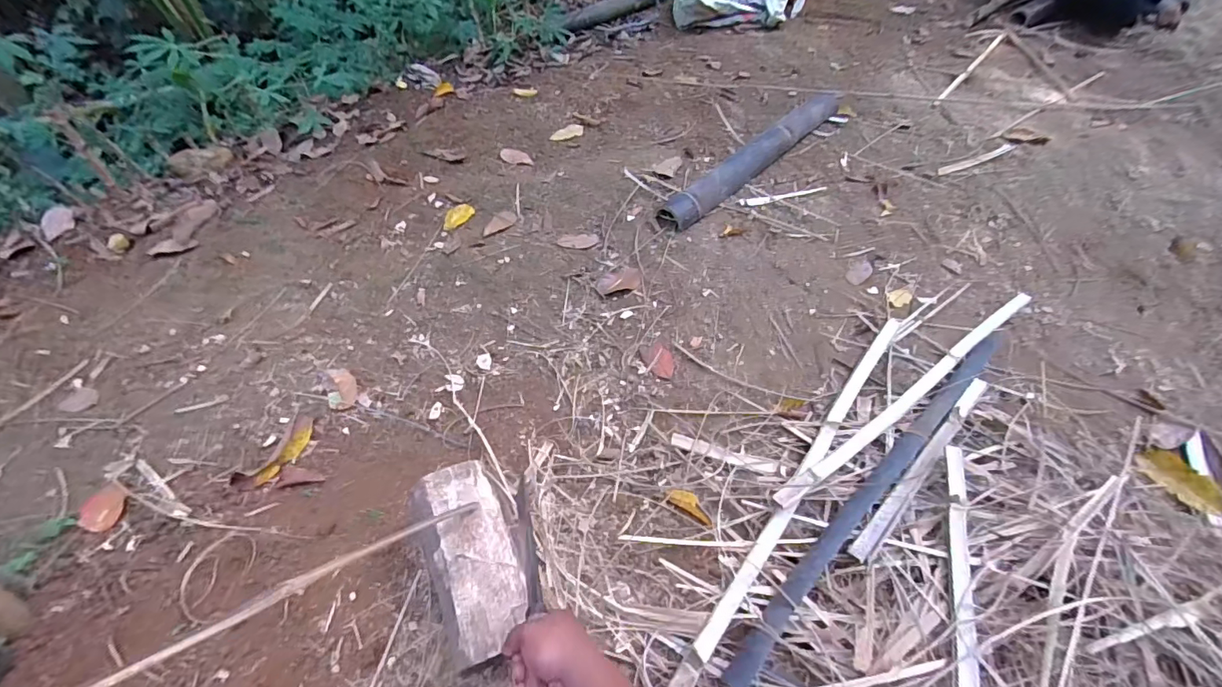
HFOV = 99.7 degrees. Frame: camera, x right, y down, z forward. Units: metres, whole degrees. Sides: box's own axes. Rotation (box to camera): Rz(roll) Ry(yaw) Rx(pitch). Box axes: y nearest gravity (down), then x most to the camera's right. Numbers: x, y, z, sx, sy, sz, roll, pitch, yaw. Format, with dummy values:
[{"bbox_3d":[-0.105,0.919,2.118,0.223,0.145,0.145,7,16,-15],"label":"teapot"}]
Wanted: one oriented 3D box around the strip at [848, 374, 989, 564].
[{"bbox_3d":[0.548,0.199,0.888,0.482,0.020,0.035,-37,58,-26],"label":"strip"}]

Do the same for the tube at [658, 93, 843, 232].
[{"bbox_3d":[0.445,-0.582,1.550,0.123,0.066,0.890,33,58,26],"label":"tube"}]

